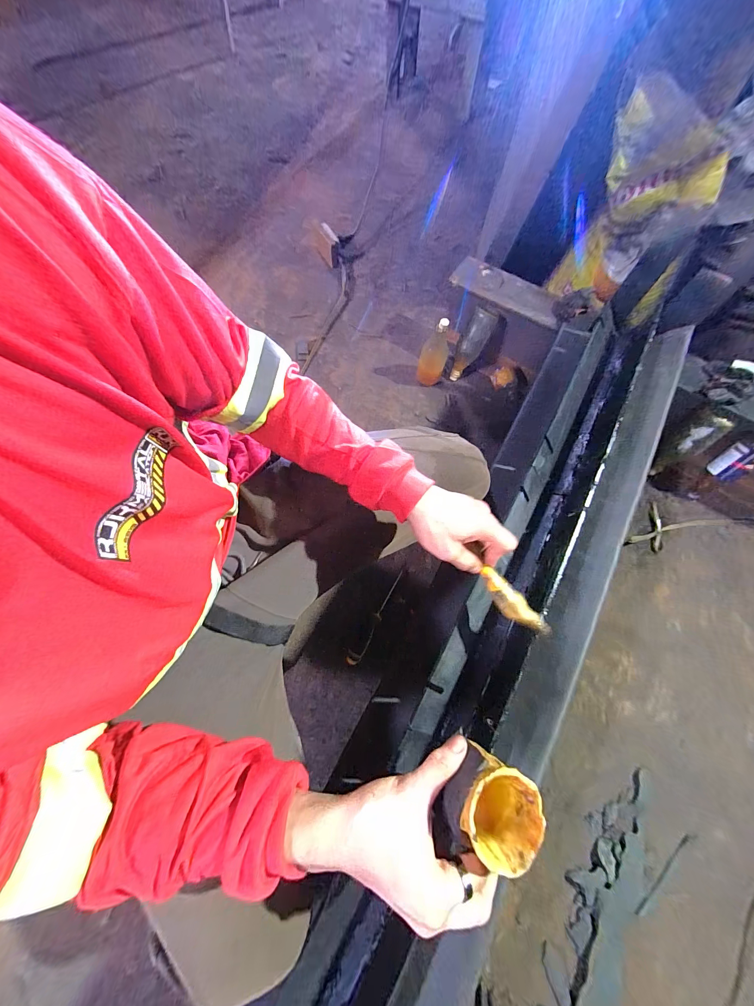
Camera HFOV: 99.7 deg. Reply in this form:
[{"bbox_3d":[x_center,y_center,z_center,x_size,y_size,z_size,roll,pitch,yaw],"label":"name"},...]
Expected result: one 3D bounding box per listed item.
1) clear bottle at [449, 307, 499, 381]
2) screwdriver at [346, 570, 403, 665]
[{"bbox_3d":[0.240,-0.403,0.828,0.058,0.181,0.059,38,45,11],"label":"clear bottle"},{"bbox_3d":[0.000,0.240,0.679,0.029,0.025,0.216,29,73,9],"label":"screwdriver"}]

